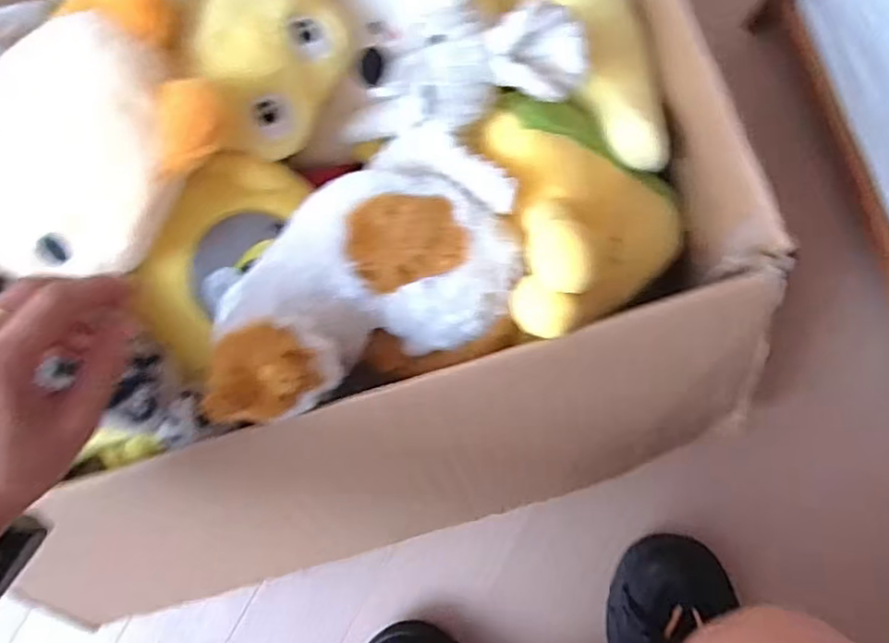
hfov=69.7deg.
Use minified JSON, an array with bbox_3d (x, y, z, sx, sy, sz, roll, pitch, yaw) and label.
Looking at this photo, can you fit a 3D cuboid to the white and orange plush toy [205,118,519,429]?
[{"bbox_3d":[-0.055,-0.028,0.428,0.209,0.097,0.138,-21,81,4],"label":"white and orange plush toy"}]

